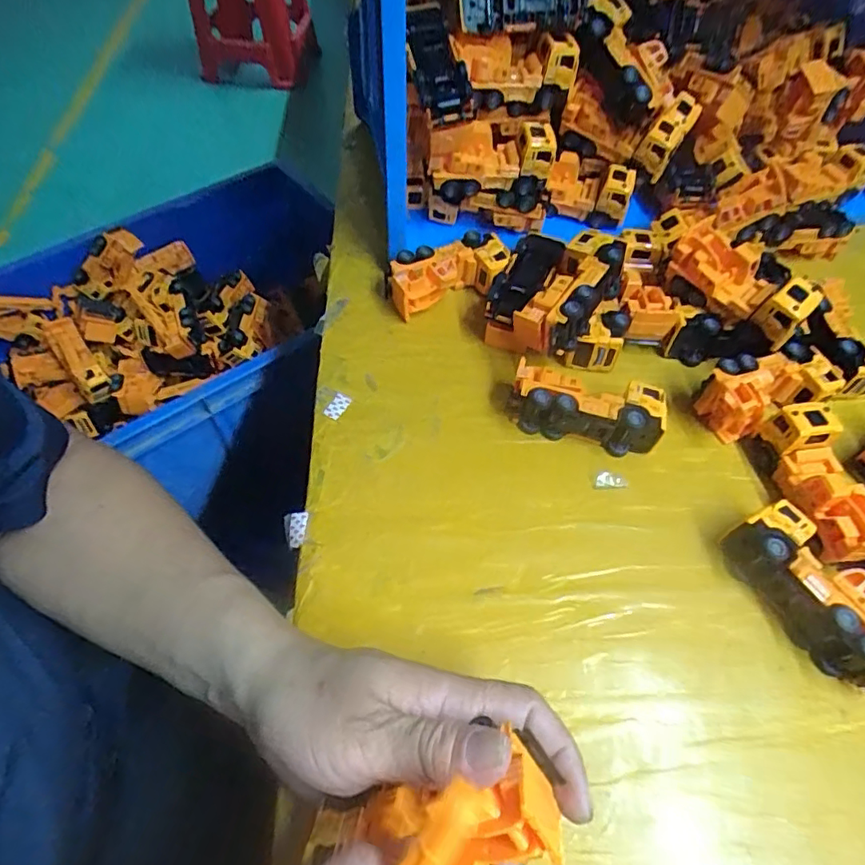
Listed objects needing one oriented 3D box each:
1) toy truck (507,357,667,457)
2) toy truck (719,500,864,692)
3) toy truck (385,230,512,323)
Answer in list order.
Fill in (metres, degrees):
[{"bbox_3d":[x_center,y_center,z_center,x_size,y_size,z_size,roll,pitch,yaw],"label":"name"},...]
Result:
[{"bbox_3d":[0.106,-0.017,0.377,0.101,0.037,0.036,15,57,7],"label":"toy truck"},{"bbox_3d":[0.220,0.093,0.309,0.042,0.037,0.101,-24,61,-18],"label":"toy truck"},{"bbox_3d":[0.012,-0.129,0.447,0.098,0.040,0.045,-18,59,-14],"label":"toy truck"}]

